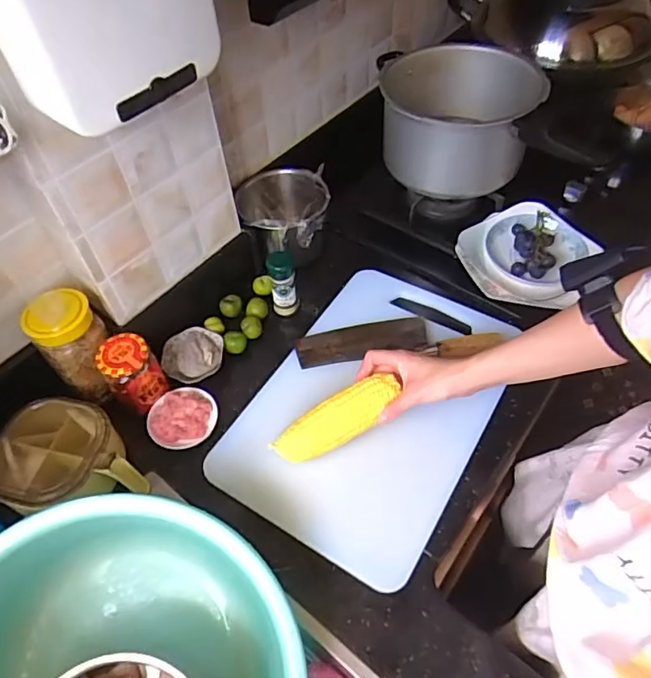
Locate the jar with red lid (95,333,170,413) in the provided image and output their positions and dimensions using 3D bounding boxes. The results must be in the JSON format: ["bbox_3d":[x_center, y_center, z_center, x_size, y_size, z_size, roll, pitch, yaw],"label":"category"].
[{"bbox_3d":[-0.263,0.048,0.733,0.066,0.100,0.061,-2,52,2],"label":"jar with red lid"}]

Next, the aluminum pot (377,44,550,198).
[{"bbox_3d":[0.238,-0.388,0.923,0.272,0.136,0.258,2,52,5],"label":"aluminum pot"}]

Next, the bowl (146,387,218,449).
[{"bbox_3d":[-0.199,0.106,0.740,0.090,0.031,0.086,-2,52,2],"label":"bowl"}]

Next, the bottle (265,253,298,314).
[{"bbox_3d":[-0.066,-0.083,0.840,0.040,0.124,0.040,-4,52,0],"label":"bottle"}]

